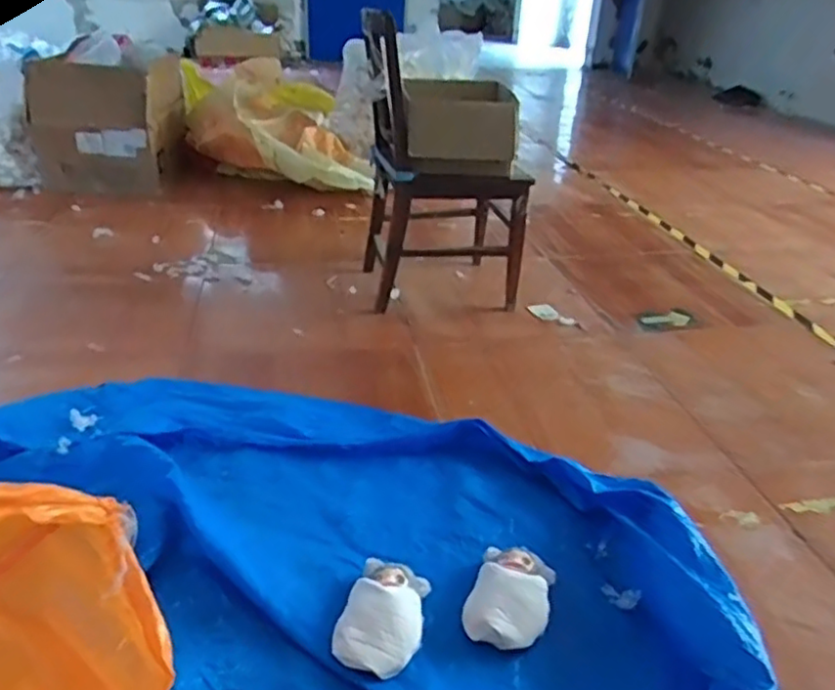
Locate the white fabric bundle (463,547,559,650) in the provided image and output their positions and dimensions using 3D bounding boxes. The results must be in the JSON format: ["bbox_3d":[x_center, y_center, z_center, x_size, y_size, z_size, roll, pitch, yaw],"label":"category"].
[{"bbox_3d":[0.150,0.400,1.063,0.121,0.047,0.168,15,33,16],"label":"white fabric bundle"}]

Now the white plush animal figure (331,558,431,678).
[{"bbox_3d":[-0.048,0.413,1.025,0.121,0.051,0.186,13,32,12],"label":"white plush animal figure"}]

